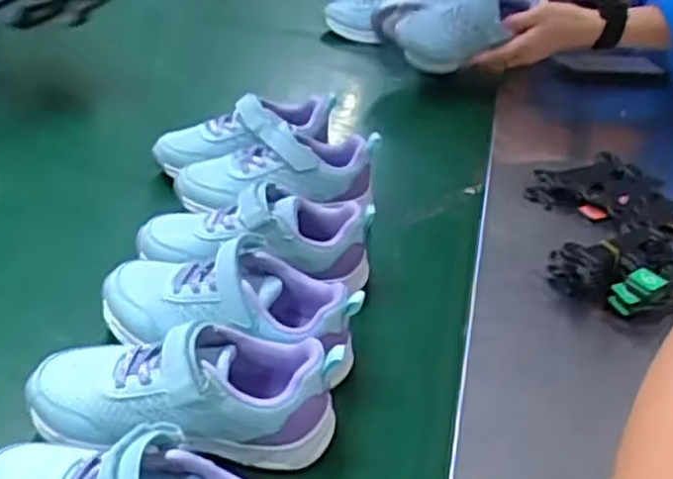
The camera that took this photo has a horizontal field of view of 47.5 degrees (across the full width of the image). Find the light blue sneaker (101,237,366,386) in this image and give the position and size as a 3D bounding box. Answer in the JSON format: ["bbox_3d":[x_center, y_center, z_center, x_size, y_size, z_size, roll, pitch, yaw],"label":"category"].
[{"bbox_3d":[-0.073,0.041,0.529,0.181,0.072,0.073,9,31,7],"label":"light blue sneaker"}]

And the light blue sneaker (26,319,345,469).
[{"bbox_3d":[-0.091,0.089,0.463,0.182,0.075,0.082,2,31,-5],"label":"light blue sneaker"}]

